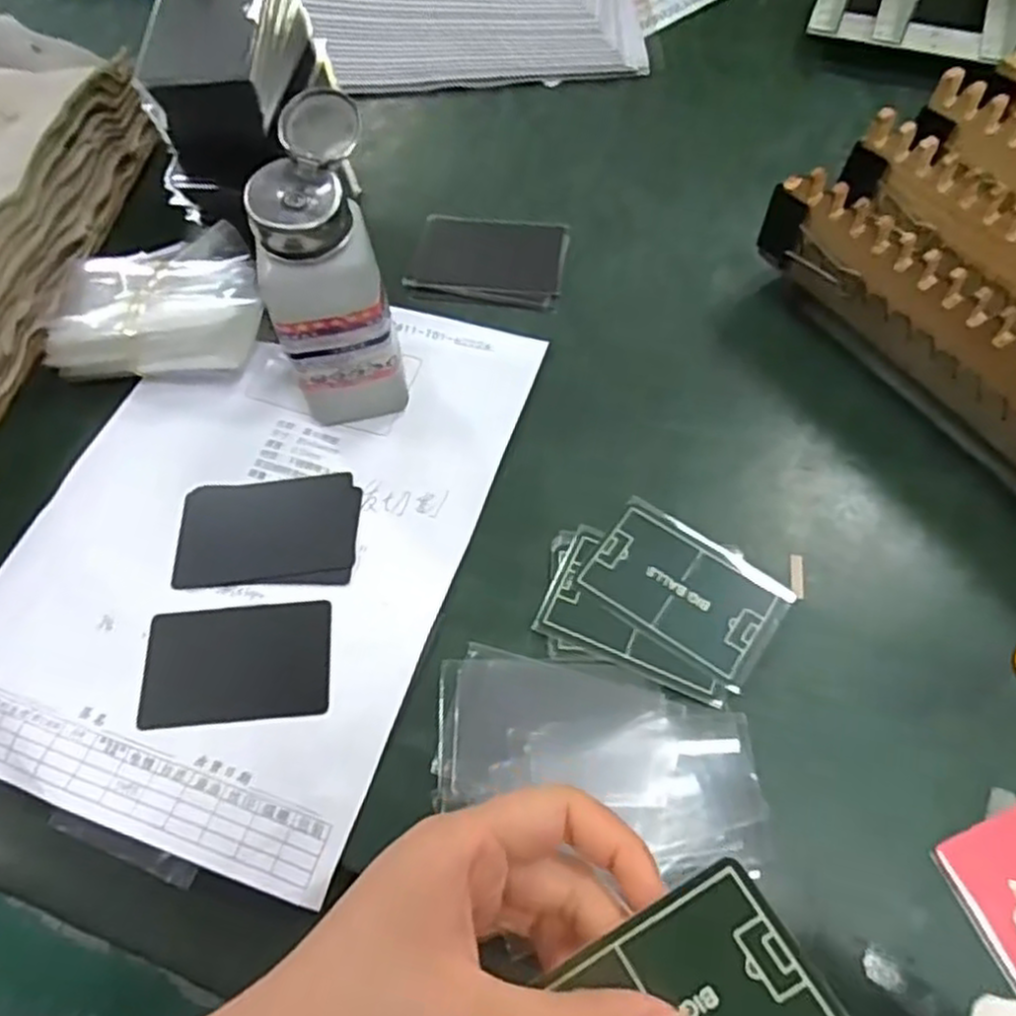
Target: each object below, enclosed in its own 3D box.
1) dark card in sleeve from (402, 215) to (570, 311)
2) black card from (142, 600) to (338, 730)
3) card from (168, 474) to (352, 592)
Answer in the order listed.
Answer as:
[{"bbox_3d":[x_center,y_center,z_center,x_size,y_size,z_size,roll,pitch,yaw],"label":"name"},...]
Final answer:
[{"bbox_3d":[-0.012,-0.153,0.461,0.092,0.005,0.063,9,66,9],"label":"dark card in sleeve"},{"bbox_3d":[-0.124,0.070,0.344,0.084,0.004,0.054,-5,62,0],"label":"black card"},{"bbox_3d":[-0.121,0.010,0.378,0.087,0.004,0.053,-7,62,-1],"label":"card"}]

